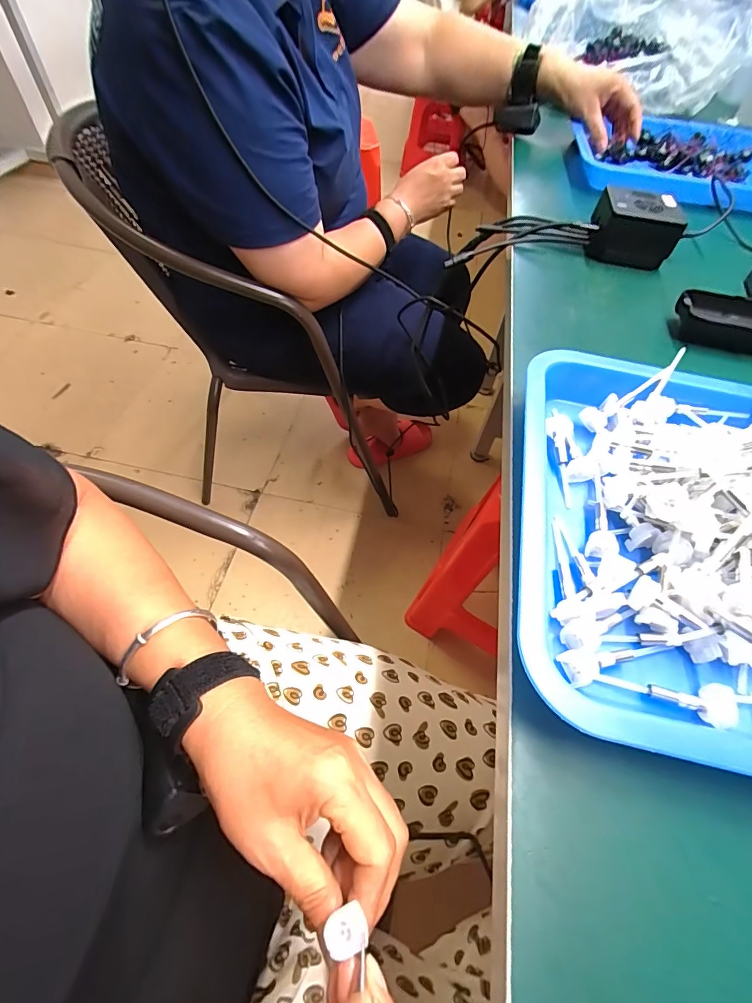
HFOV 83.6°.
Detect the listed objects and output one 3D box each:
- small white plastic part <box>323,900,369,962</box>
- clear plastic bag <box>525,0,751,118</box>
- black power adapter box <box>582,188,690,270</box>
[{"bbox_3d":[-0.014,0.199,0.193,0.019,0.004,0.015,-21,58,-17],"label":"small white plastic part"},{"bbox_3d":[0.479,-0.839,0.758,0.367,0.141,0.228,32,59,18],"label":"clear plastic bag"},{"bbox_3d":[0.282,-0.301,0.462,0.087,0.052,0.061,15,57,6],"label":"black power adapter box"}]

